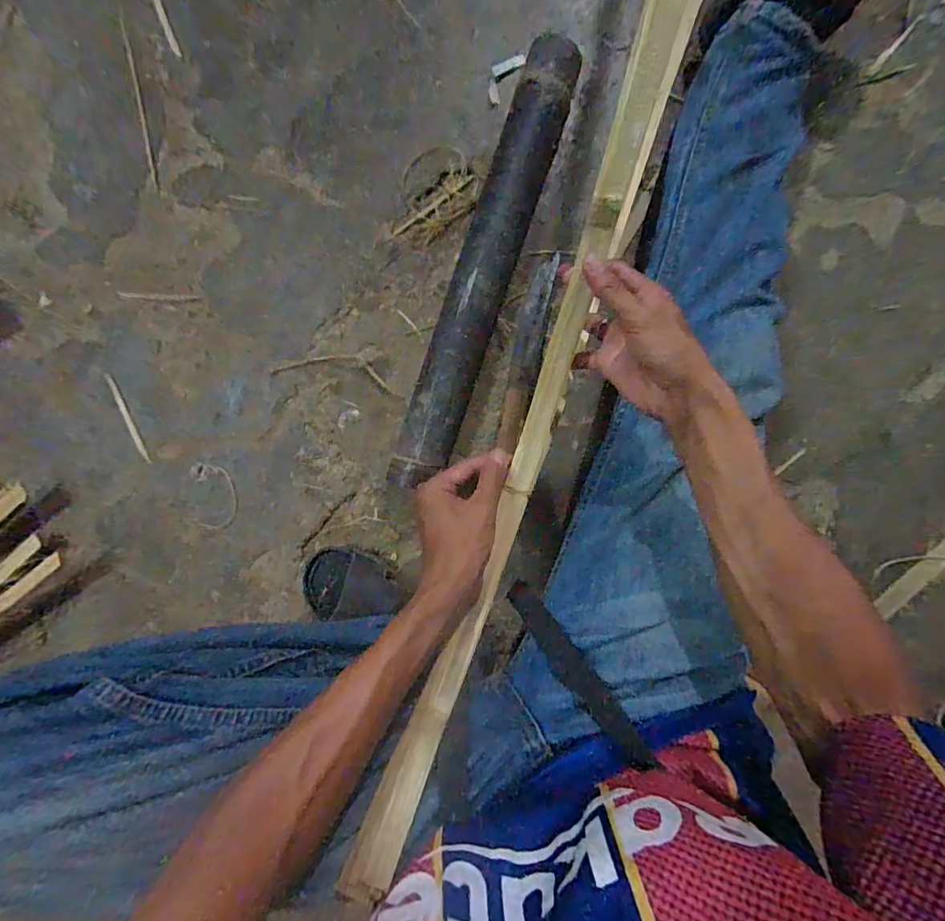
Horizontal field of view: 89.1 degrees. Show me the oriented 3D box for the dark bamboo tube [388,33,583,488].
[{"bbox_3d":[0.018,-0.234,0.598,0.078,0.070,0.568,19,91,0],"label":"dark bamboo tube"}]

